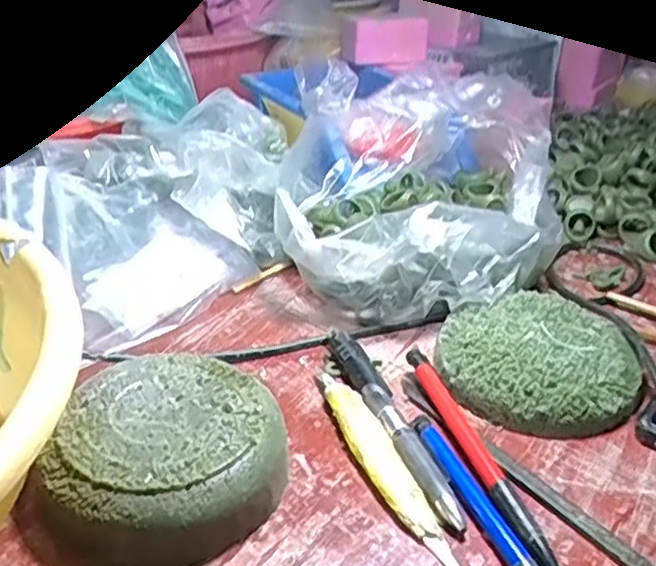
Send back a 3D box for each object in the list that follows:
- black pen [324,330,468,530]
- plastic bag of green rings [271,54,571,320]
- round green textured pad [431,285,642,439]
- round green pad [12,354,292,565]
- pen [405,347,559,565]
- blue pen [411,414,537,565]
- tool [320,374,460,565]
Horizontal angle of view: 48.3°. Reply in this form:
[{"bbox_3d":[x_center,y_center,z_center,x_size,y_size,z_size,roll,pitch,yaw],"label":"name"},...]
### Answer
[{"bbox_3d":[0.030,0.065,0.362,0.014,0.010,0.140,-10,33,-20],"label":"black pen"},{"bbox_3d":[0.063,-0.064,0.489,0.181,0.107,0.199,4,30,3],"label":"plastic bag of green rings"},{"bbox_3d":[0.112,0.041,0.399,0.100,0.023,0.101,1,30,-1],"label":"round green textured pad"},{"bbox_3d":[-0.072,0.077,0.318,0.096,0.036,0.099,1,30,-1],"label":"round green pad"},{"bbox_3d":[0.069,0.077,0.343,0.012,0.013,0.144,-8,32,-16],"label":"pen"},{"bbox_3d":[0.070,0.104,0.306,0.011,0.008,0.141,-9,32,-18],"label":"blue pen"},{"bbox_3d":[0.027,0.085,0.334,0.018,0.010,0.135,-10,33,-20],"label":"tool"}]

